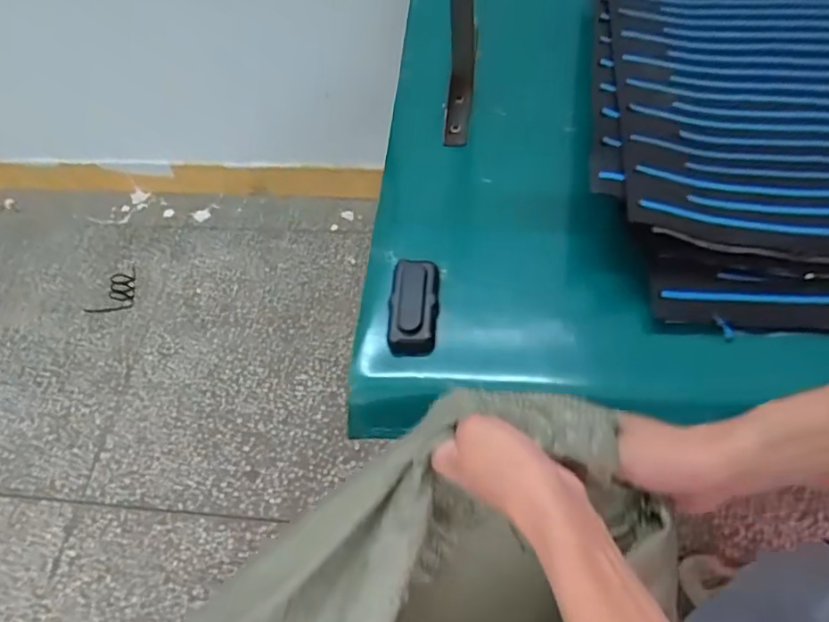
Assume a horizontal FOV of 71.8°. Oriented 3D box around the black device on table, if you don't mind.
[{"bbox_3d":[-0.001,-0.007,0.609,0.052,0.027,0.106,-2,55,3],"label":"black device on table"}]

